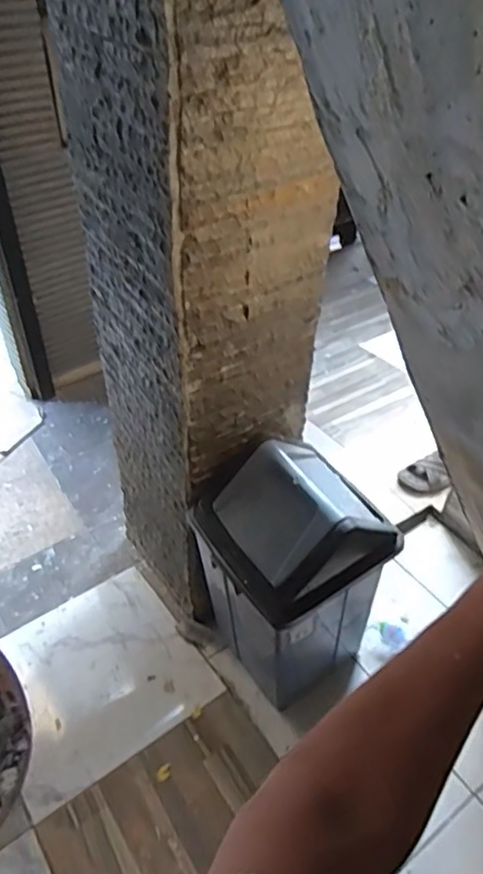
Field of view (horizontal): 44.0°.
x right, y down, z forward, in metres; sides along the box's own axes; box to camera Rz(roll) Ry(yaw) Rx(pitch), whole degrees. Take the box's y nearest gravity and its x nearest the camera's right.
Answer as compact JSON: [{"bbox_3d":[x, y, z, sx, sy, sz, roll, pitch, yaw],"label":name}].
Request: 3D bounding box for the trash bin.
[{"bbox_3d":[0.088,0.278,1.336,0.297,0.619,0.368,-25,51,-25],"label":"trash bin"}]

